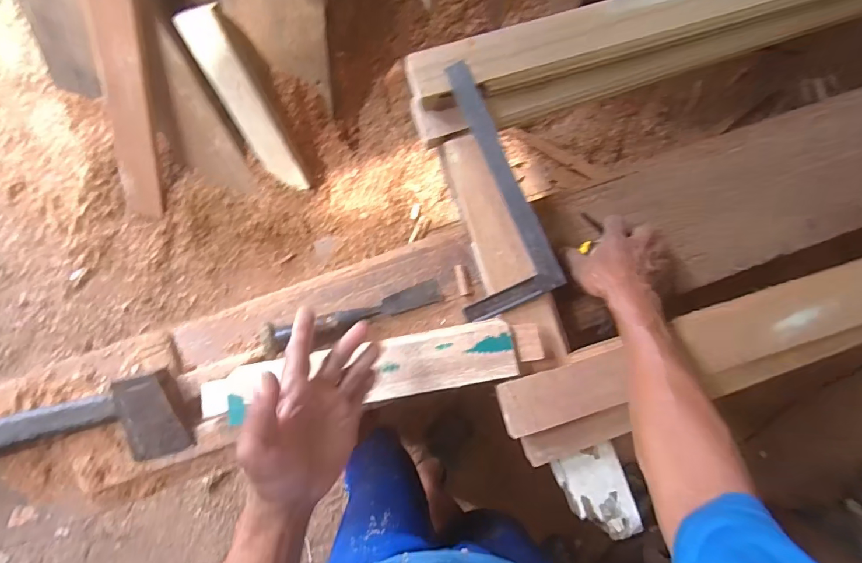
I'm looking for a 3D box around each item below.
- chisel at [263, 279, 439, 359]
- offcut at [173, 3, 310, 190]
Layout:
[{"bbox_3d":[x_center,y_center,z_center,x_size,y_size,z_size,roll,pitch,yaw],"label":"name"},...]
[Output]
[{"bbox_3d":[-0.102,0.049,0.604,0.241,0.035,0.042,-15,87,-5],"label":"chisel"},{"bbox_3d":[-0.408,-0.390,1.025,0.094,0.057,0.422,-30,134,-8],"label":"offcut"}]

